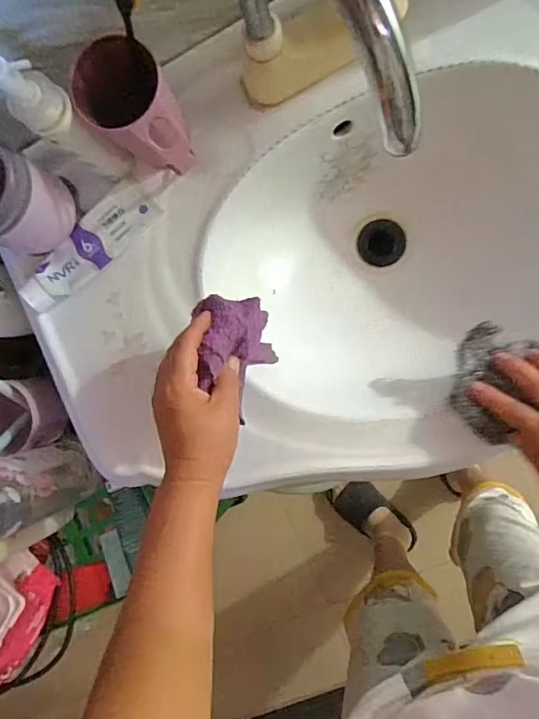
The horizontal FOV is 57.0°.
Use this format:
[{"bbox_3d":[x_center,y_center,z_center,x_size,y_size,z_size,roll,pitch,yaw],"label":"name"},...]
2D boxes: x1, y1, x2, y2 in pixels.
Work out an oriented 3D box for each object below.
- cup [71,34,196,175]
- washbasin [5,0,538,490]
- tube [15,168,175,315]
[{"bbox_3d":[-0.107,-0.216,0.454,0.104,0.113,0.073,39,97,6],"label":"cup"},{"bbox_3d":[0.123,-0.133,0.553,0.761,0.175,0.455,-24,88,9],"label":"washbasin"},{"bbox_3d":[-0.179,-0.128,0.513,0.194,0.032,0.051,-41,85,8],"label":"tube"}]

